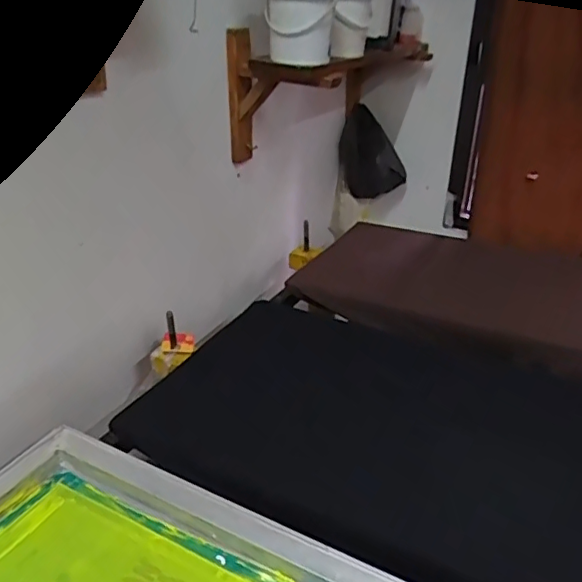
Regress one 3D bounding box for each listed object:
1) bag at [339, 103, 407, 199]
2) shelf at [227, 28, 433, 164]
[{"bbox_3d":[0.220,-0.360,1.537,0.178,0.246,0.046,2,28,3],"label":"bag"},{"bbox_3d":[0.105,-0.431,1.206,0.241,0.230,0.516,18,33,30],"label":"shelf"}]

